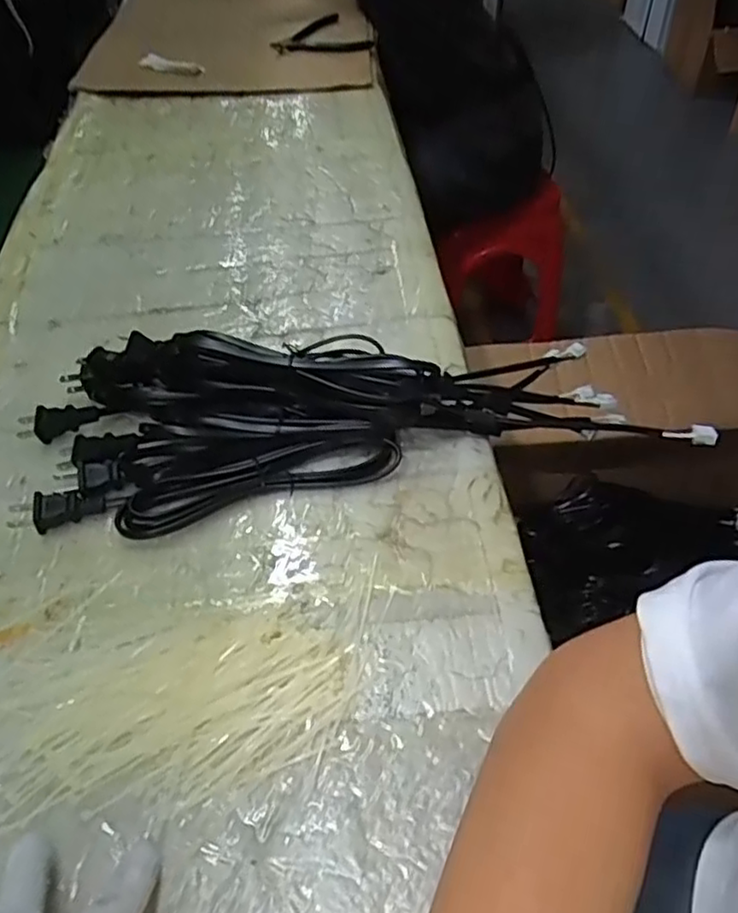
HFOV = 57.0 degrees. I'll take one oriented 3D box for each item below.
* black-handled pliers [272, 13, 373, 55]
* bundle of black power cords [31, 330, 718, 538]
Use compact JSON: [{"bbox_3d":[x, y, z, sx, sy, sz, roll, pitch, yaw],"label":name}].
[{"bbox_3d":[-0.066,-0.627,1.017,0.141,0.027,0.114,1,48,2],"label":"black-handled pliers"},{"bbox_3d":[-0.012,-0.034,0.487,0.440,0.107,0.127,-10,49,-8],"label":"bundle of black power cords"}]

